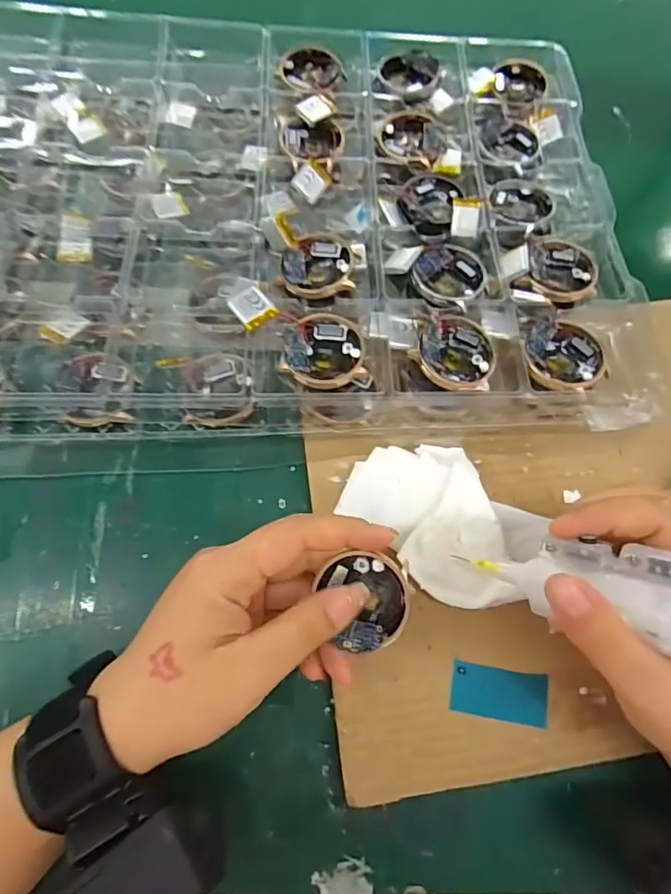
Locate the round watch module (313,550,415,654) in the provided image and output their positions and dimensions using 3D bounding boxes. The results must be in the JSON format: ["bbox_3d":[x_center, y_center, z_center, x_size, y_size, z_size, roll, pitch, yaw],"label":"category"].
[{"bbox_3d":[0.012,0.069,0.216,0.040,0.014,0.041,1,71,-2],"label":"round watch module"}]

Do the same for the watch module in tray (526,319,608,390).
[{"bbox_3d":[0.126,-0.050,0.269,0.042,0.011,0.042,-10,73,-7],"label":"watch module in tray"}]

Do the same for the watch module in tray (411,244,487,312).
[{"bbox_3d":[0.069,-0.103,0.292,0.041,0.010,0.043,43,74,9],"label":"watch module in tray"}]

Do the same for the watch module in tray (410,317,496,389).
[{"bbox_3d":[0.066,-0.052,0.266,0.043,0.012,0.043,17,72,2],"label":"watch module in tray"}]

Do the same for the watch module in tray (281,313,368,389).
[{"bbox_3d":[-0.006,-0.053,0.266,0.042,0.010,0.044,8,67,-6],"label":"watch module in tray"}]

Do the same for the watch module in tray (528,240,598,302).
[{"bbox_3d":[0.138,-0.108,0.296,0.041,0.010,0.045,16,72,1],"label":"watch module in tray"}]

